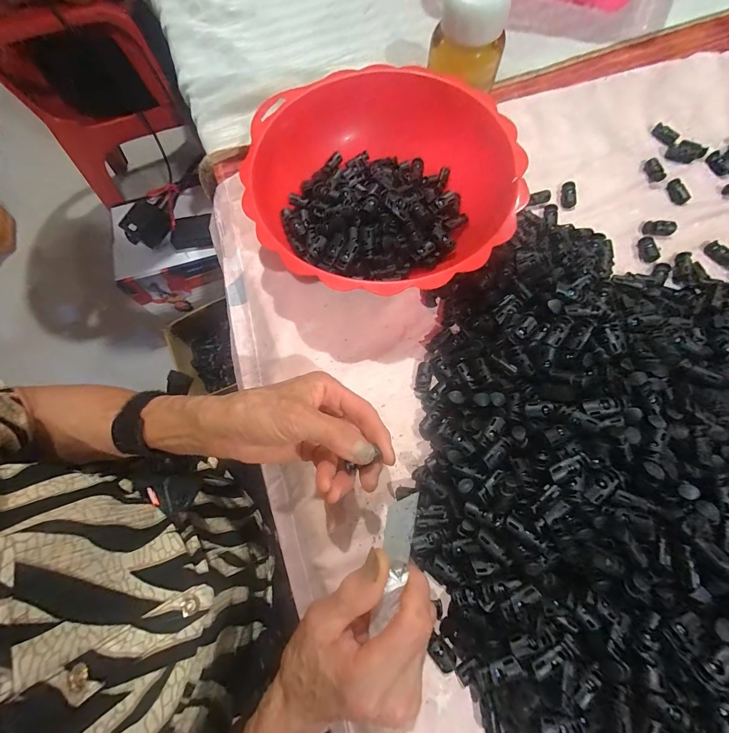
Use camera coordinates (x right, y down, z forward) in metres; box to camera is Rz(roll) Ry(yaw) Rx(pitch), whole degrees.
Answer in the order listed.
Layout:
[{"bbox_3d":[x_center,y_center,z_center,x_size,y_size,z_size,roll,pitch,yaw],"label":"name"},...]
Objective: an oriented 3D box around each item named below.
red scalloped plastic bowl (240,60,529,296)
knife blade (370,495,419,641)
[{"bbox_3d":[0.012,-0.165,0.330,0.226,0.069,0.239,0,73,1],"label":"red scalloped plastic bowl"},{"bbox_3d":[0.019,0.121,0.213,0.018,0.005,0.086,9,95,4],"label":"knife blade"}]

